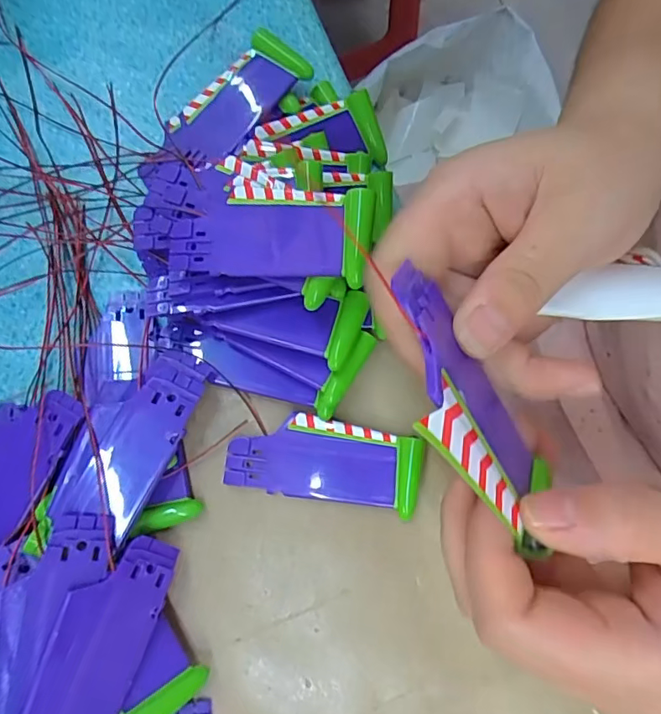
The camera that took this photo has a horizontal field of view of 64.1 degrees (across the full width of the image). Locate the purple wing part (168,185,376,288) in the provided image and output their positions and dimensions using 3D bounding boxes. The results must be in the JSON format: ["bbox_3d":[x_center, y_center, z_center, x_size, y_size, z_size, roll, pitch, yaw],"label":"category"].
[{"bbox_3d":[-0.027,-0.053,0.220,0.091,0.011,0.037,4,78,19],"label":"purple wing part"}]

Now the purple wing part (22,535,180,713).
[{"bbox_3d":[-0.090,0.115,0.203,0.036,0.004,0.088,30,60,-28],"label":"purple wing part"}]

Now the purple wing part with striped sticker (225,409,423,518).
[{"bbox_3d":[-0.003,0.049,0.248,0.088,0.006,0.037,11,79,2],"label":"purple wing part with striped sticker"}]

